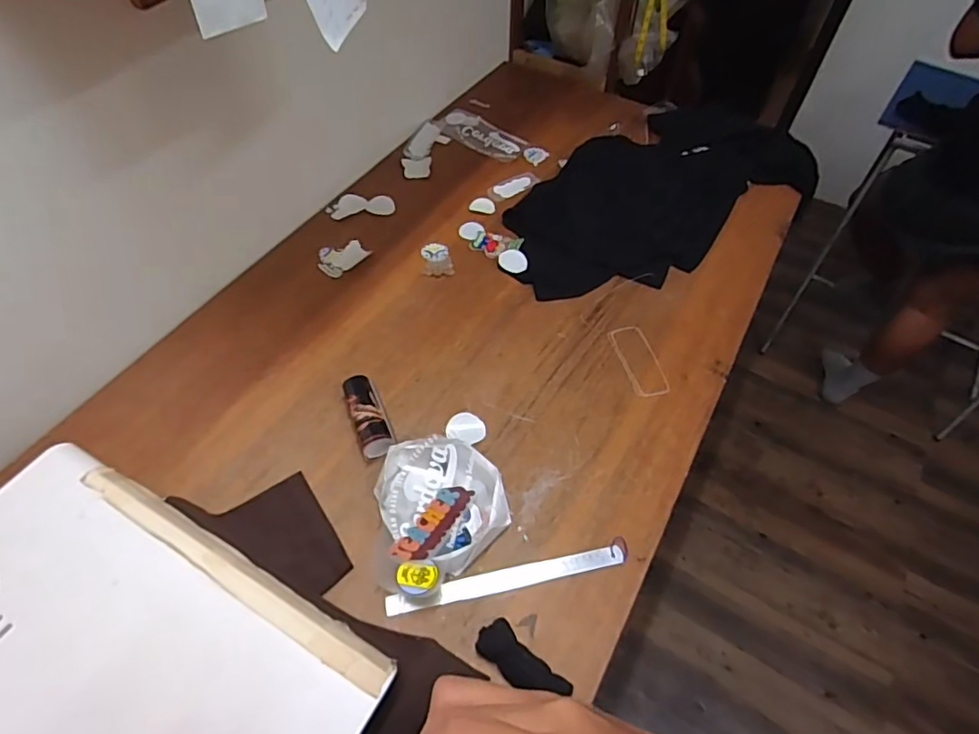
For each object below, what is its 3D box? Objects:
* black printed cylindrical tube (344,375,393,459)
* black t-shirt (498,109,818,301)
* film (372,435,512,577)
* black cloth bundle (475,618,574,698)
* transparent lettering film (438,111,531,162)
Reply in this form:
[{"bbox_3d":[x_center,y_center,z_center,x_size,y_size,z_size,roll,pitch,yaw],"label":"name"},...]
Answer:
[{"bbox_3d":[-0.196,0.075,0.895,0.047,0.035,0.148,-18,57,-14],"label":"black printed cylindrical tube"},{"bbox_3d":[0.361,-0.399,1.268,0.798,0.037,0.404,-32,61,-22],"label":"black t-shirt"},{"bbox_3d":[-0.067,0.196,0.815,0.171,0.046,0.194,-16,56,-13],"label":"film"},{"bbox_3d":[0.040,0.376,0.708,0.121,0.025,0.049,36,61,22],"label":"black cloth bundle"},{"bbox_3d":[-0.019,-0.584,1.410,0.238,0.007,0.106,37,64,20],"label":"transparent lettering film"}]

